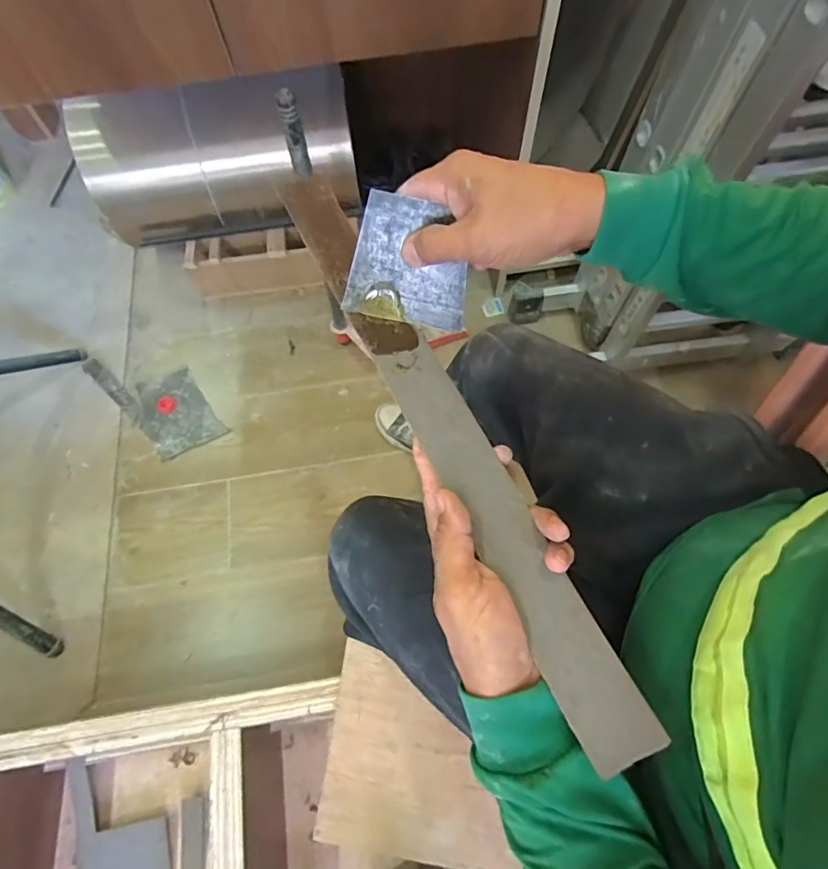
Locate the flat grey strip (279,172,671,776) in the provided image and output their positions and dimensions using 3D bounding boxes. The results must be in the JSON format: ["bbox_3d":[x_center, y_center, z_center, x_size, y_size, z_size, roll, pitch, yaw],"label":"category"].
[{"bbox_3d":[0.007,-0.032,0.381,0.043,0.013,0.537,-25,67,-9],"label":"flat grey strip"}]

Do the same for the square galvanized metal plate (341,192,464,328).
[{"bbox_3d":[-0.002,-0.132,0.380,0.096,0.095,0.005,12,41,-1],"label":"square galvanized metal plate"}]

